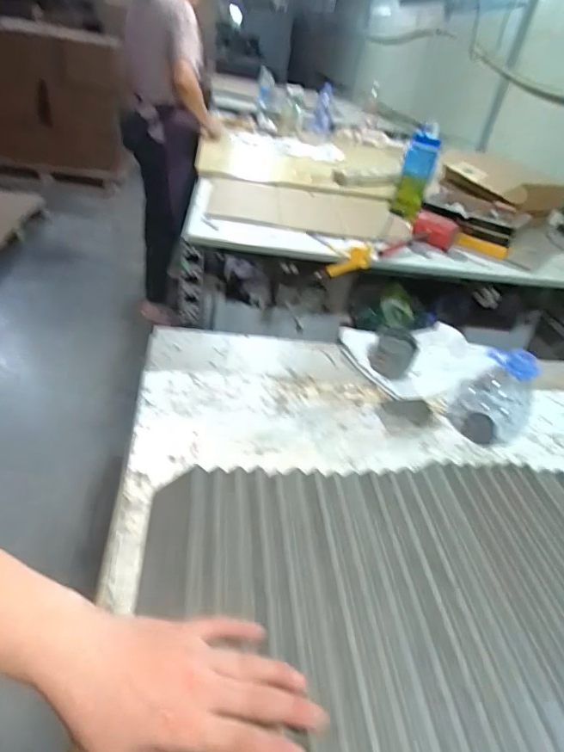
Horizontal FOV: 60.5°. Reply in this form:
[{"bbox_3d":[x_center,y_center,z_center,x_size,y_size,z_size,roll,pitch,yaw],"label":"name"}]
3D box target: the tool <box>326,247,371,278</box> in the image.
[{"bbox_3d":[0.180,-0.299,1.295,0.124,0.063,0.028,-23,27,18],"label":"tool"}]

